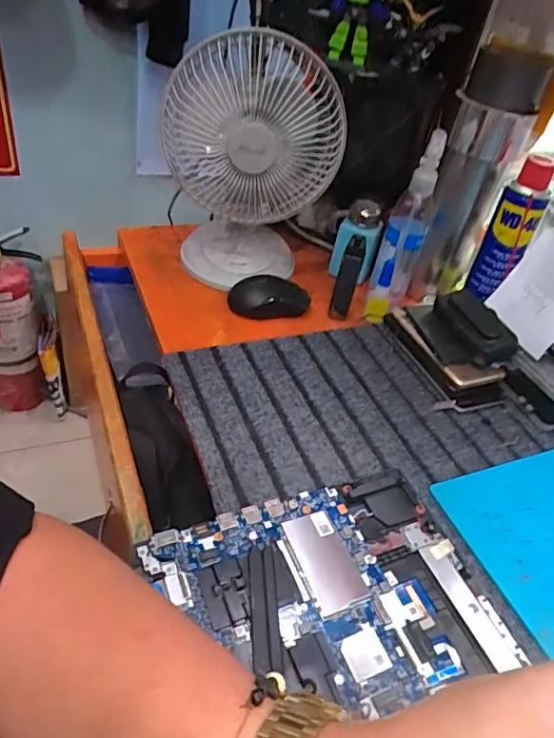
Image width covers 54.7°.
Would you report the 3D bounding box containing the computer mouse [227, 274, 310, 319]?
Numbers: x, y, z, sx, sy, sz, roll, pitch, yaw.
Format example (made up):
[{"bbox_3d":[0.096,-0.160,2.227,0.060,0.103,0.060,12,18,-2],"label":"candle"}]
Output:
[{"bbox_3d":[-0.008,-0.093,0.666,0.104,0.032,0.063,-6,43,-20],"label":"computer mouse"}]

